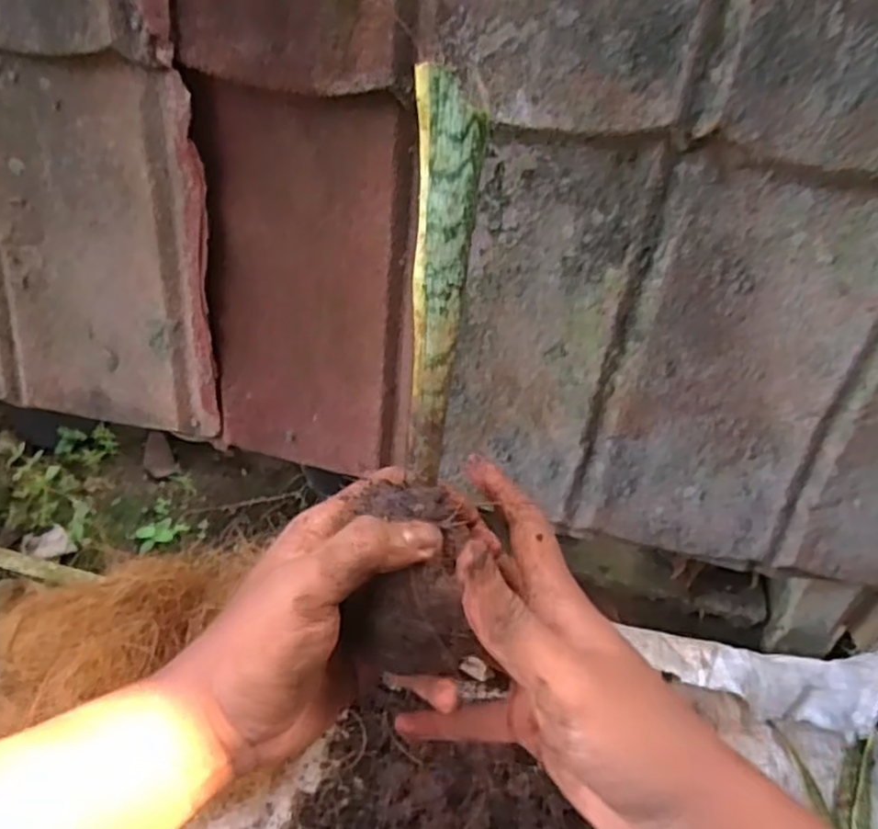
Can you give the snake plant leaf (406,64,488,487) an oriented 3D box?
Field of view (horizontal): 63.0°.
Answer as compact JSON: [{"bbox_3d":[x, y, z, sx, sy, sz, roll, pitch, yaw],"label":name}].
[{"bbox_3d":[0.000,-0.050,0.291,0.024,0.160,0.012,3,15,-5],"label":"snake plant leaf"}]

